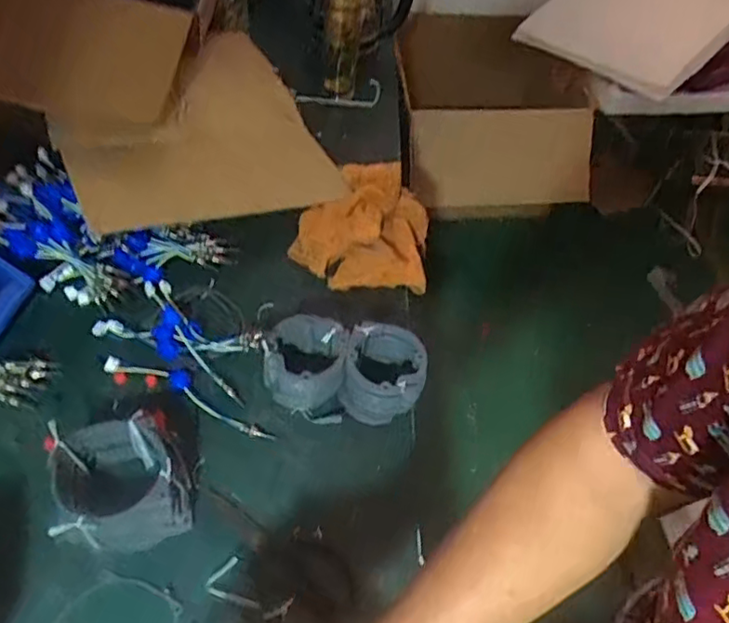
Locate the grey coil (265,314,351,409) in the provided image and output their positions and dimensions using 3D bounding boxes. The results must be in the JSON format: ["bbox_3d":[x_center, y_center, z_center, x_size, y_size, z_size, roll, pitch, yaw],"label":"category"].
[{"bbox_3d":[-0.075,0.066,0.767,0.100,0.073,0.109,3,51,-4],"label":"grey coil"}]

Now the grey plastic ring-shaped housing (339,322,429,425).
[{"bbox_3d":[0.026,0.084,0.766,0.104,0.083,0.101,10,51,2],"label":"grey plastic ring-shaped housing"}]

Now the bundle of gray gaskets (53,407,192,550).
[{"bbox_3d":[-0.265,0.185,0.654,0.131,0.070,0.137,-14,54,-17],"label":"bundle of gray gaskets"}]

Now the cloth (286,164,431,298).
[{"bbox_3d":[0.010,-0.135,0.960,0.208,0.096,0.238,15,51,6],"label":"cloth"}]

